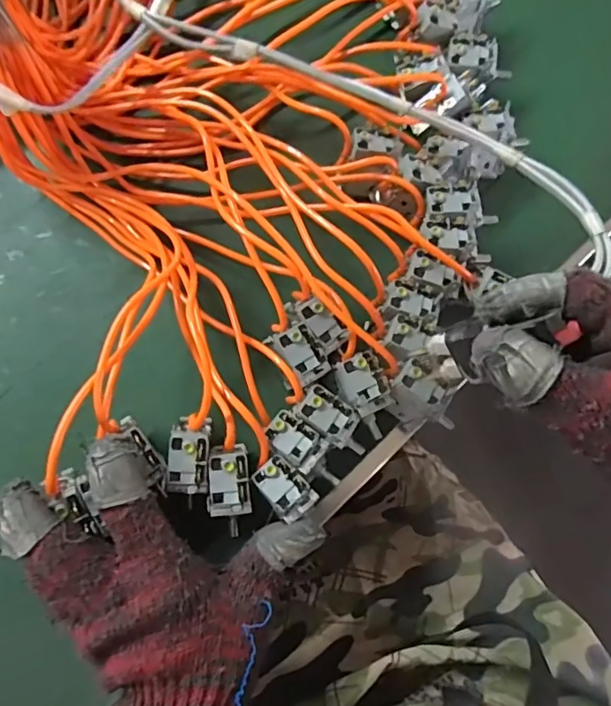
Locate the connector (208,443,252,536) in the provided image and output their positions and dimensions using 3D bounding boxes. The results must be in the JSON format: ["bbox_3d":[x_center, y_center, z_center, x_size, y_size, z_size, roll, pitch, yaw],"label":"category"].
[{"bbox_3d":[-0.046,0.081,0.315,0.024,0.013,0.051,-2,76,-3],"label":"connector"}]

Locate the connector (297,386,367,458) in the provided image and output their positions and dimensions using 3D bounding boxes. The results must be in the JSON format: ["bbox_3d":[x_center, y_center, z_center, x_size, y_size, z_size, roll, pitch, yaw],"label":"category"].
[{"bbox_3d":[0.022,0.046,0.334,0.023,0.014,0.059,-46,114,-9],"label":"connector"}]

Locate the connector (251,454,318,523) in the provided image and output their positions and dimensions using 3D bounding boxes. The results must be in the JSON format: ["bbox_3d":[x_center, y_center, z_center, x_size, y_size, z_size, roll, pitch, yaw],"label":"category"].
[{"bbox_3d":[-0.012,0.081,0.318,0.025,0.010,0.036,-36,80,-10],"label":"connector"}]

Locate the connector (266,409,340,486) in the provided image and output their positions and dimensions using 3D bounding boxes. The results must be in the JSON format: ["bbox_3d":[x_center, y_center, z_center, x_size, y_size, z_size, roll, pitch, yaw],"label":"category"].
[{"bbox_3d":[0.002,0.061,0.328,0.056,0.017,0.024,45,81,-9],"label":"connector"}]

